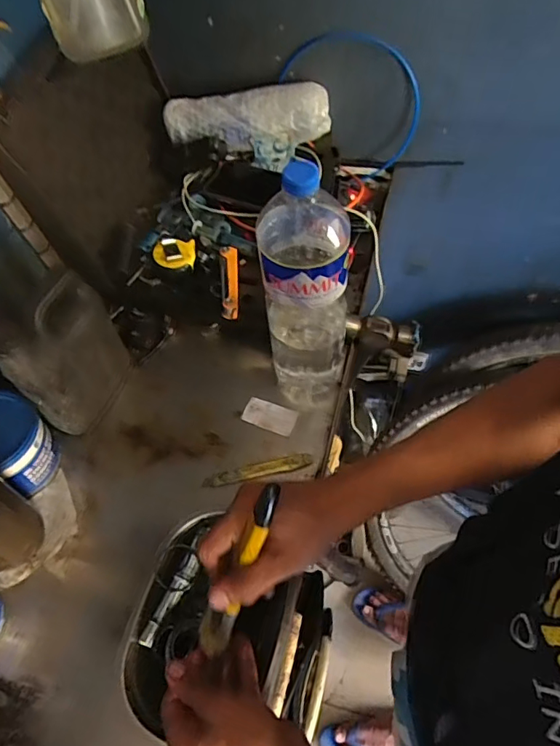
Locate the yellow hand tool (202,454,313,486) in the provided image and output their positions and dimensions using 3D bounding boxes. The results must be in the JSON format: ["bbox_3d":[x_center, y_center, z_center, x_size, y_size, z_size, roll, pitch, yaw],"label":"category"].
[{"bbox_3d":[-0.027,0.120,0.607,0.131,0.014,0.018,-10,58,-3],"label":"yellow hand tool"}]

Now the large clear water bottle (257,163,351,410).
[{"bbox_3d":[0.030,-0.080,0.545,0.092,0.308,0.094,0,59,3],"label":"large clear water bottle"}]

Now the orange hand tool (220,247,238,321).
[{"bbox_3d":[-0.066,-0.123,0.663,0.023,0.020,0.105,-5,58,1],"label":"orange hand tool"}]

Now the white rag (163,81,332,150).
[{"bbox_3d":[-0.049,-0.394,0.779,0.247,0.075,0.058,-2,58,2],"label":"white rag"}]

